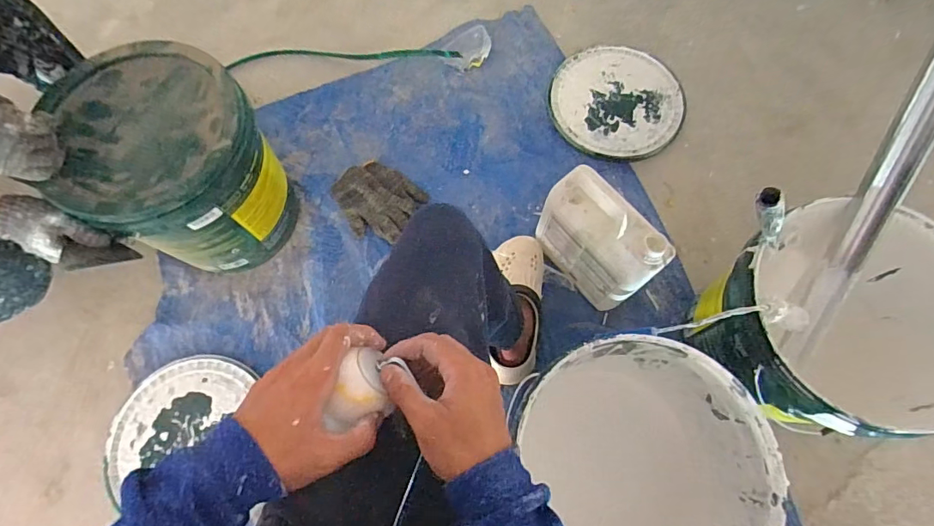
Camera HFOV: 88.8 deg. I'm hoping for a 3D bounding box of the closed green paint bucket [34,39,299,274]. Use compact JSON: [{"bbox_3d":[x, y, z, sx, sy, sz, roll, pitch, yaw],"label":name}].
[{"bbox_3d":[-0.472,-0.153,0.842,0.289,0.315,0.272,-1,71,2],"label":"closed green paint bucket"}]

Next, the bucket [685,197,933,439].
[{"bbox_3d":[0.501,0.100,0.718,0.296,0.303,0.281,-1,71,2],"label":"bucket"}]

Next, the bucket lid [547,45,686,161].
[{"bbox_3d":[0.325,-0.354,1.041,0.286,0.021,0.252,30,75,11],"label":"bucket lid"}]

